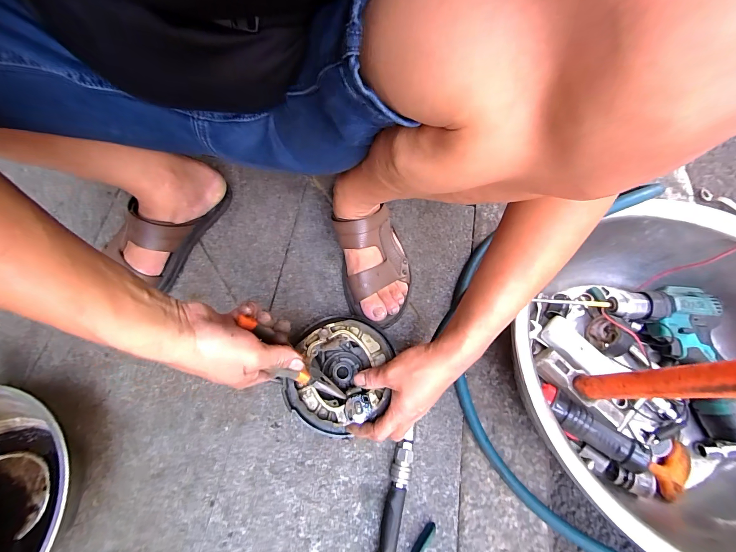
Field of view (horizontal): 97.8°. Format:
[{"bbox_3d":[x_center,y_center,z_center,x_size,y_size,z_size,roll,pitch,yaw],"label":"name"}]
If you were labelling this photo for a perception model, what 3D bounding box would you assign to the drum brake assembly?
[{"bbox_3d":[-0.035,0.127,0.413,0.122,0.047,0.136,27,69,8],"label":"drum brake assembly"}]

